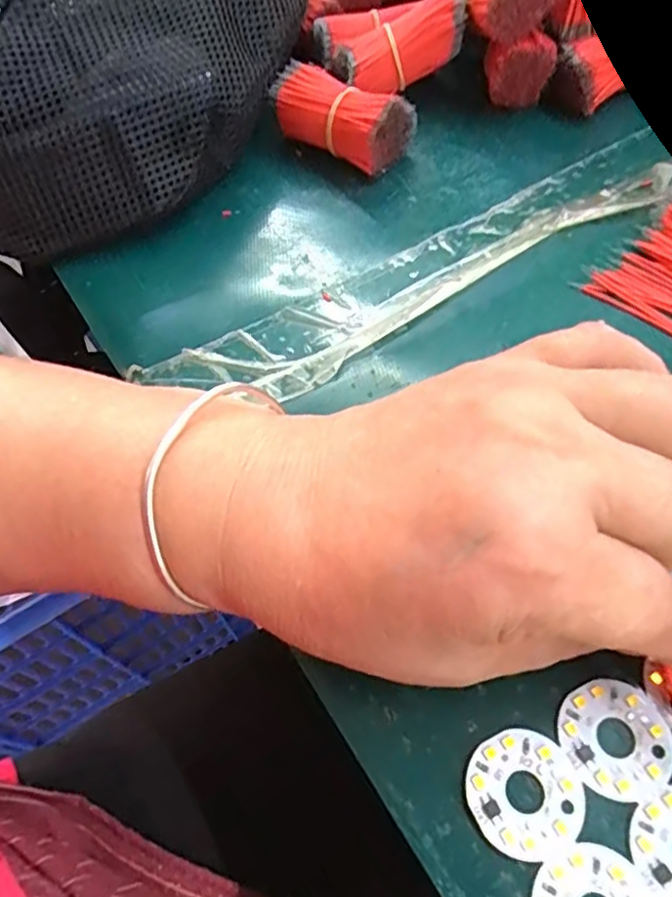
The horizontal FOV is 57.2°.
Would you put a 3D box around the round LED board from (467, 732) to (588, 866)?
[{"bbox_3d":[0.052,0.095,0.170,0.030,0.004,0.030,-2,57,3],"label":"round LED board"}]

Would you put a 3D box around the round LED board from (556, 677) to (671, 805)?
[{"bbox_3d":[0.080,0.082,0.174,0.031,0.004,0.031,-2,57,3],"label":"round LED board"}]

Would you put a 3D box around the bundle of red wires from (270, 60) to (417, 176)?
[{"bbox_3d":[0.002,-0.174,0.325,0.070,0.037,0.034,30,64,20],"label":"bundle of red wires"}]

